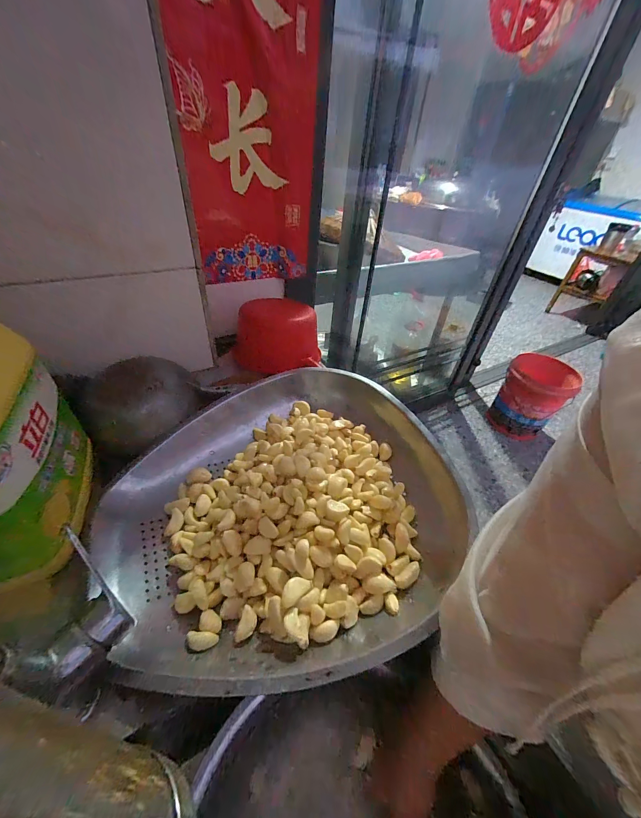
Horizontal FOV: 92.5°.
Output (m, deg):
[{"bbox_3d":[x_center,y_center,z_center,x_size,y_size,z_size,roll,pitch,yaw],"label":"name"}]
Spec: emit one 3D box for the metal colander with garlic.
[{"bbox_3d":[-0.045,0.106,0.388,0.394,0.101,0.369,4,40,-4],"label":"metal colander with garlic"}]

